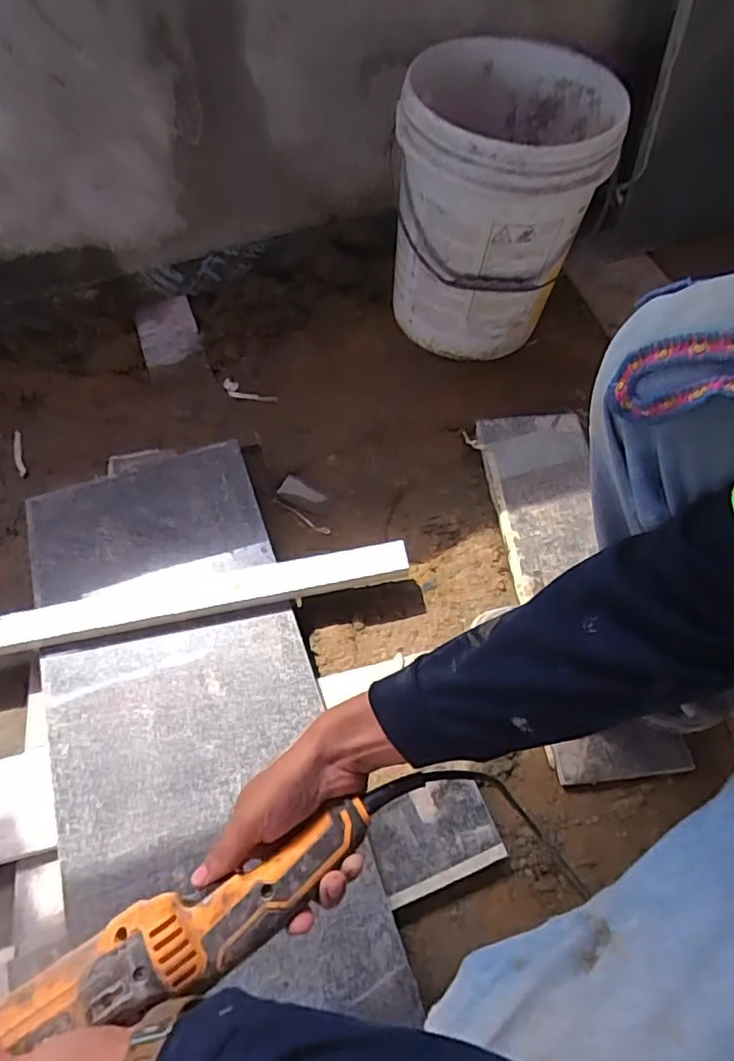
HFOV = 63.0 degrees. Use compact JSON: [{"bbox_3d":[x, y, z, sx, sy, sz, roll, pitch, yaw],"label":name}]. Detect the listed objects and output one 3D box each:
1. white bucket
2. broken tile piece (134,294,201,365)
[{"bbox_3d":[0.199,-0.472,0.909,0.263,0.354,0.275,-1,59,1],"label":"white bucket"},{"bbox_3d":[-0.351,-0.351,1.055,0.098,0.010,0.161,-19,61,-10],"label":"broken tile piece"}]

